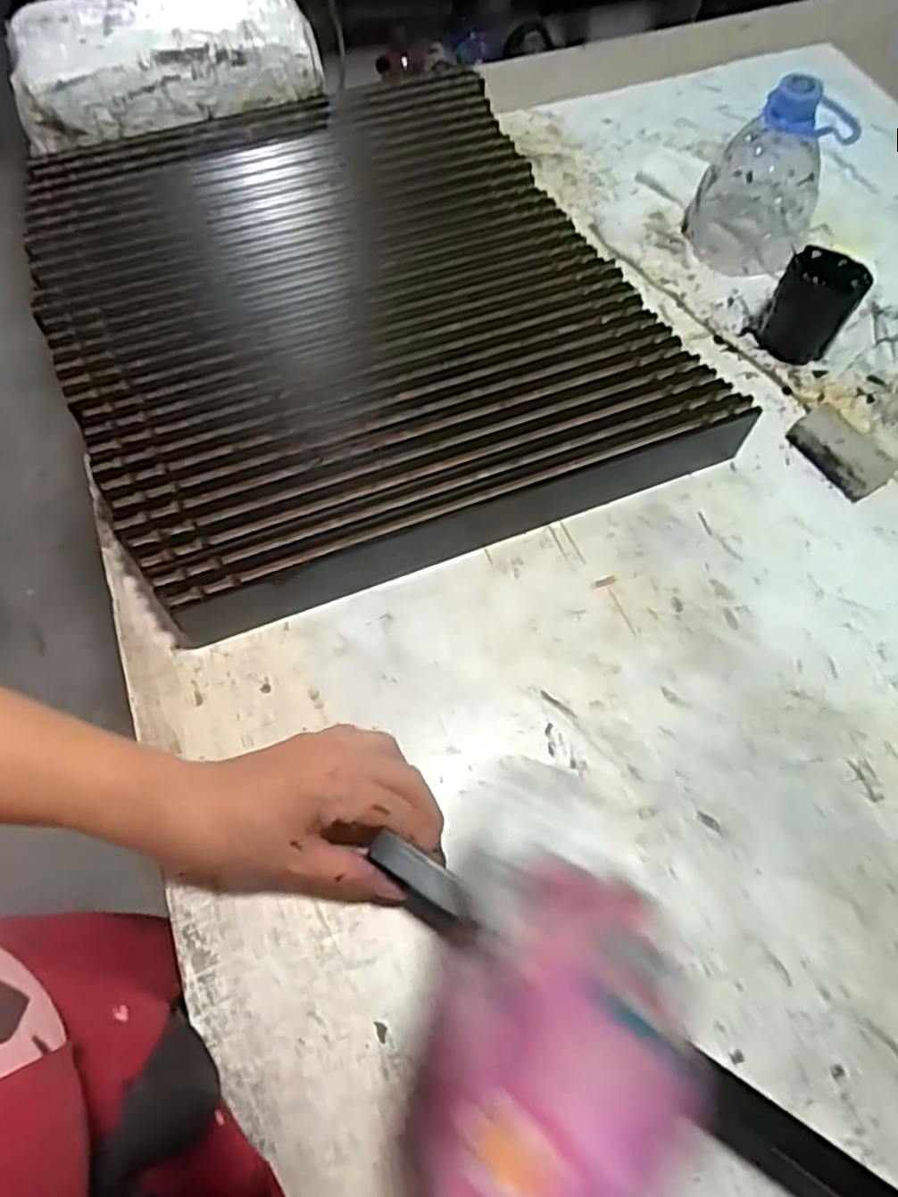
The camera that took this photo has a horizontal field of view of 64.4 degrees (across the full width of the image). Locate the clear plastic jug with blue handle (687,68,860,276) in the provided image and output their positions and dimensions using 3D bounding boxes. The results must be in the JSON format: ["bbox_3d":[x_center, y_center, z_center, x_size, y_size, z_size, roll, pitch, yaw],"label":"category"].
[{"bbox_3d":[0.256,-0.348,0.571,0.091,0.127,0.109,21,64,8],"label":"clear plastic jug with blue handle"}]

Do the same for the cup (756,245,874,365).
[{"bbox_3d":[0.277,-0.222,0.546,0.059,0.065,0.058,32,66,13],"label":"cup"}]

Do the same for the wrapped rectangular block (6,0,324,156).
[{"bbox_3d":[-0.240,-0.458,0.607,0.249,0.068,0.117,-14,64,-10],"label":"wrapped rectangular block"}]

